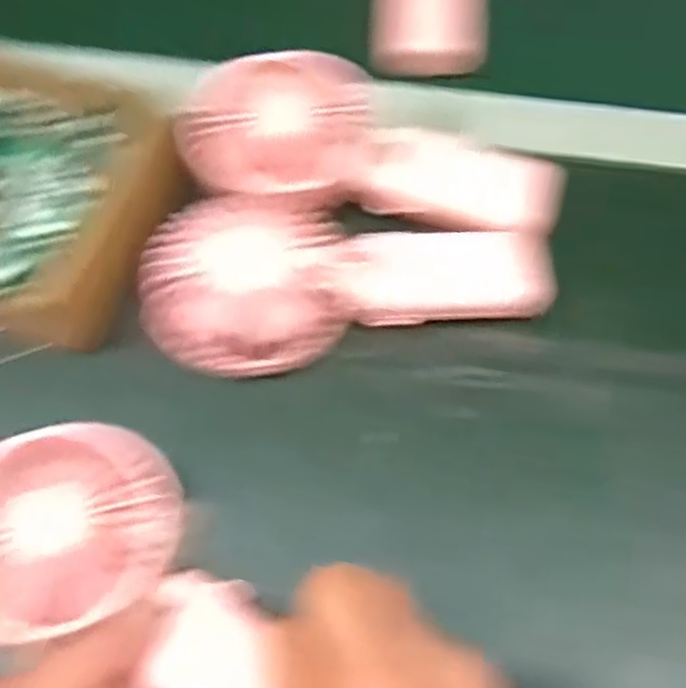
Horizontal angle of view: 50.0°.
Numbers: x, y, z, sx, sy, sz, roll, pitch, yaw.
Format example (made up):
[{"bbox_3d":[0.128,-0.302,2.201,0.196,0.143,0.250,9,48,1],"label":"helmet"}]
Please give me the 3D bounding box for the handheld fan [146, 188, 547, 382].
[{"bbox_3d":[0.005,-0.028,0.366,0.196,0.044,0.083,-1,64,0],"label":"handheld fan"}]

